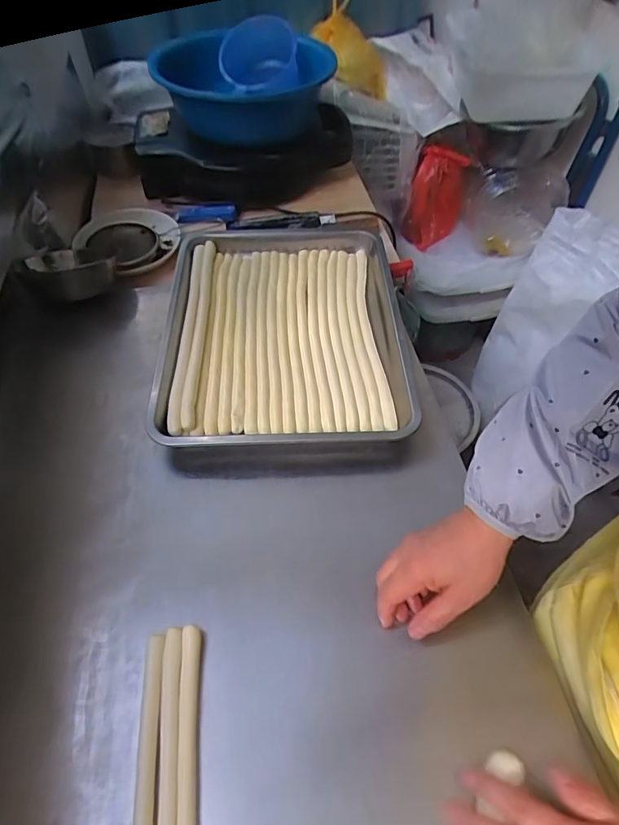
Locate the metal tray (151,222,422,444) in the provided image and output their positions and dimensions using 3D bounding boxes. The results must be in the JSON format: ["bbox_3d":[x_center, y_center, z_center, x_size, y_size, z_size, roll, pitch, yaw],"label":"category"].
[{"bbox_3d":[-0.039,-0.145,0.737,0.349,0.041,0.471,-3,55,0],"label":"metal tray"}]

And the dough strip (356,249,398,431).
[{"bbox_3d":[0.094,-0.128,0.737,0.025,0.015,0.380,-3,55,0],"label":"dough strip"}]

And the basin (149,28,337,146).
[{"bbox_3d":[-0.121,-0.637,0.940,0.352,0.159,0.399,-5,55,-2],"label":"basin"}]

